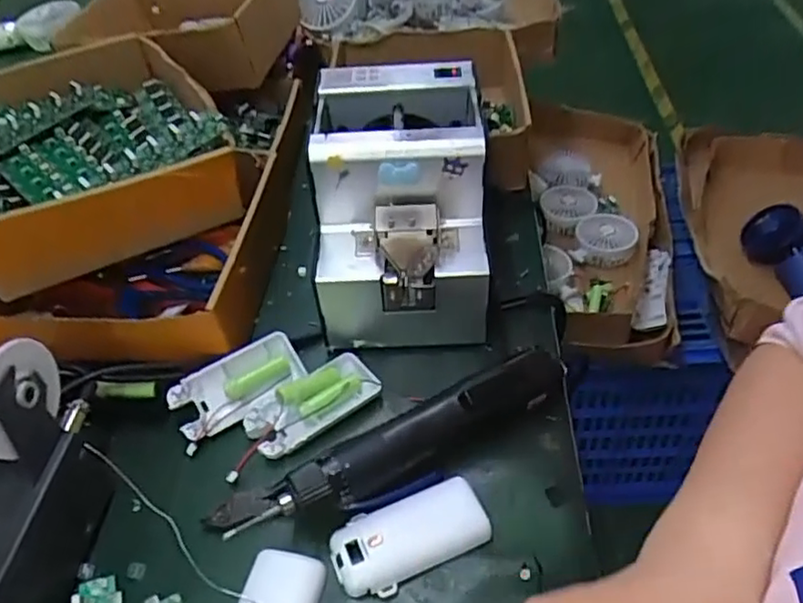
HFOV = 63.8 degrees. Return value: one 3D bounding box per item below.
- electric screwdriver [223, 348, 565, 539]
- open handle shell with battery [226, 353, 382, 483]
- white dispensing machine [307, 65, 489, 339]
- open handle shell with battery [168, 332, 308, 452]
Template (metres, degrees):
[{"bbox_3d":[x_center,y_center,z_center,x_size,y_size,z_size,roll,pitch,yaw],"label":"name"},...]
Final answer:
[{"bbox_3d":[0.007,0.087,0.414,0.238,0.035,0.038,-25,50,-18],"label":"electric screwdriver"},{"bbox_3d":[-0.072,0.074,0.446,0.114,0.019,0.044,-32,51,-23],"label":"open handle shell with battery"},{"bbox_3d":[0.000,-0.076,0.500,0.123,0.141,0.172,-4,47,1],"label":"white dispensing machine"},{"bbox_3d":[-0.115,0.060,0.459,0.094,0.019,0.049,-24,49,-17],"label":"open handle shell with battery"}]

